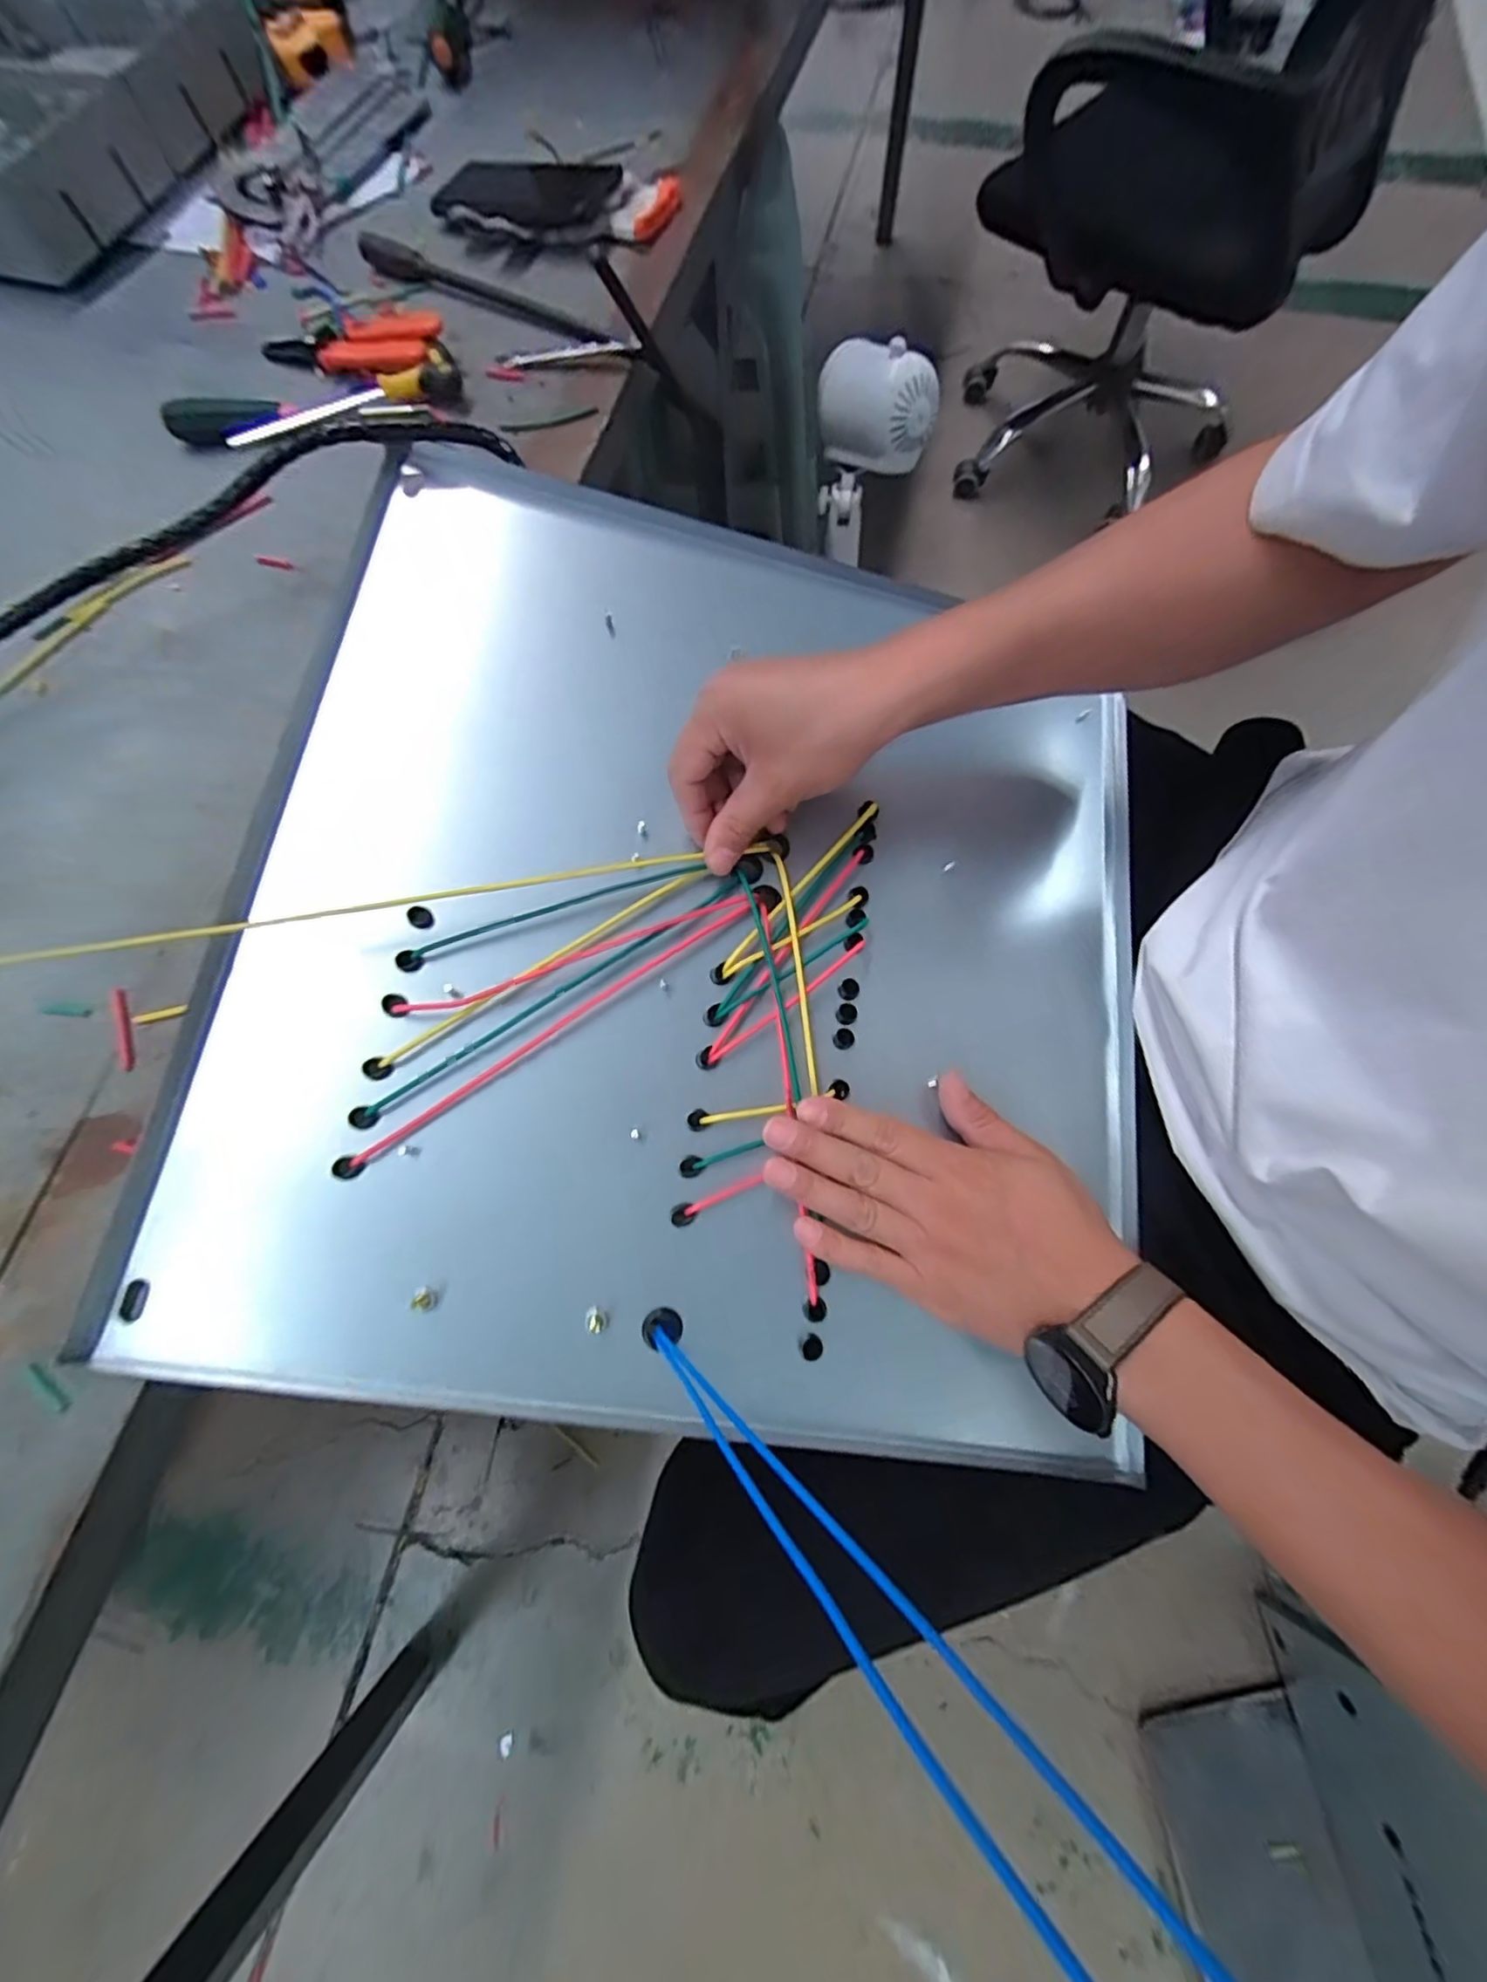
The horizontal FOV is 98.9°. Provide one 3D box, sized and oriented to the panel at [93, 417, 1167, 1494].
[{"bbox_3d":[-0.011,-0.038,0.368,0.499,0.029,0.508,12,79,-8],"label":"panel"}]

